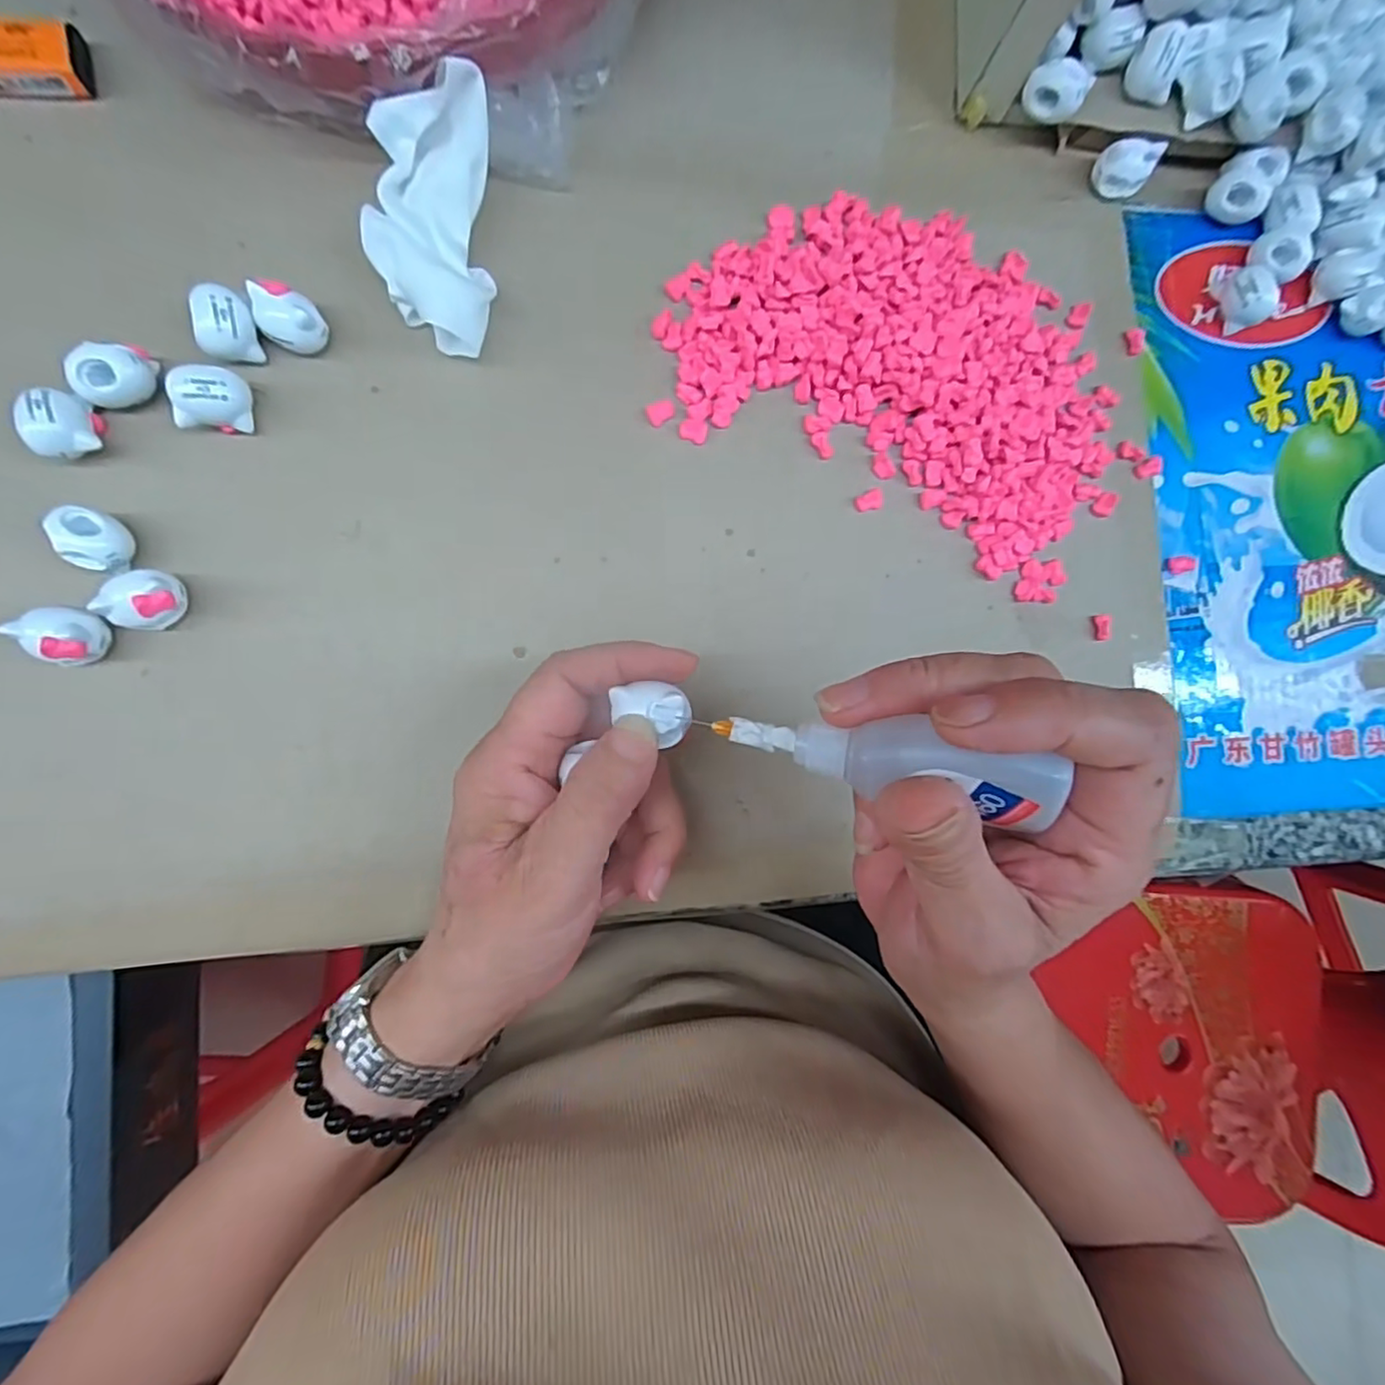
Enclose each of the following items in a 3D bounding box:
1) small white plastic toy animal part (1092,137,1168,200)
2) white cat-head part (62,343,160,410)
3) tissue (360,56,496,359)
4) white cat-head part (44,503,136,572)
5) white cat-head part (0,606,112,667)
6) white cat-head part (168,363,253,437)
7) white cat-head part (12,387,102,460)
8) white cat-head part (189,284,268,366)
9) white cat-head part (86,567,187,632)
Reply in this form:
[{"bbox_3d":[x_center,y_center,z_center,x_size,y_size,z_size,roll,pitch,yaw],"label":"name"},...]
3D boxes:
[{"bbox_3d":[0.204,-0.247,0.305,0.024,0.021,0.017,-4,87,-7],"label":"small white plastic toy animal part"},{"bbox_3d":[-0.213,-0.117,0.240,0.026,0.022,0.016,-28,90,-8],"label":"white cat-head part"},{"bbox_3d":[-0.101,-0.182,0.247,0.045,0.015,0.091,3,105,-7],"label":"tissue"},{"bbox_3d":[-0.217,-0.055,0.234,0.019,0.021,0.020,0,86,-7],"label":"white cat-head part"},{"bbox_3d":[-0.226,-0.021,0.234,0.022,0.020,0.020,0,86,-7],"label":"white cat-head part"},{"bbox_3d":[-0.182,-0.111,0.245,0.023,0.022,0.019,0,86,-7],"label":"white cat-head part"},{"bbox_3d":[-0.231,-0.097,0.235,0.017,0.020,0.023,-19,89,-8],"label":"white cat-head part"},{"bbox_3d":[-0.177,-0.139,0.246,0.017,0.021,0.023,2,86,-7],"label":"white cat-head part"},{"bbox_3d":[-0.201,-0.034,0.239,0.019,0.024,0.022,15,85,-6],"label":"white cat-head part"}]

